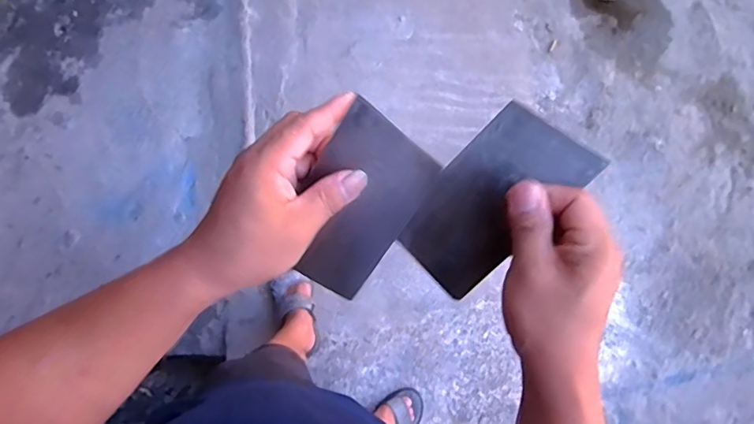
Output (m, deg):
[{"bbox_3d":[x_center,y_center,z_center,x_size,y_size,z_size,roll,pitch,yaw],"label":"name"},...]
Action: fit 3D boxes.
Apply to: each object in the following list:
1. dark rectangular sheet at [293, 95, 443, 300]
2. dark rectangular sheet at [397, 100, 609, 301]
[{"bbox_3d":[-0.016,-0.002,0.345,0.071,0.005,0.127,32,112,-7],"label":"dark rectangular sheet"},{"bbox_3d":[0.076,-0.008,0.346,0.072,0.007,0.130,45,105,7],"label":"dark rectangular sheet"}]

